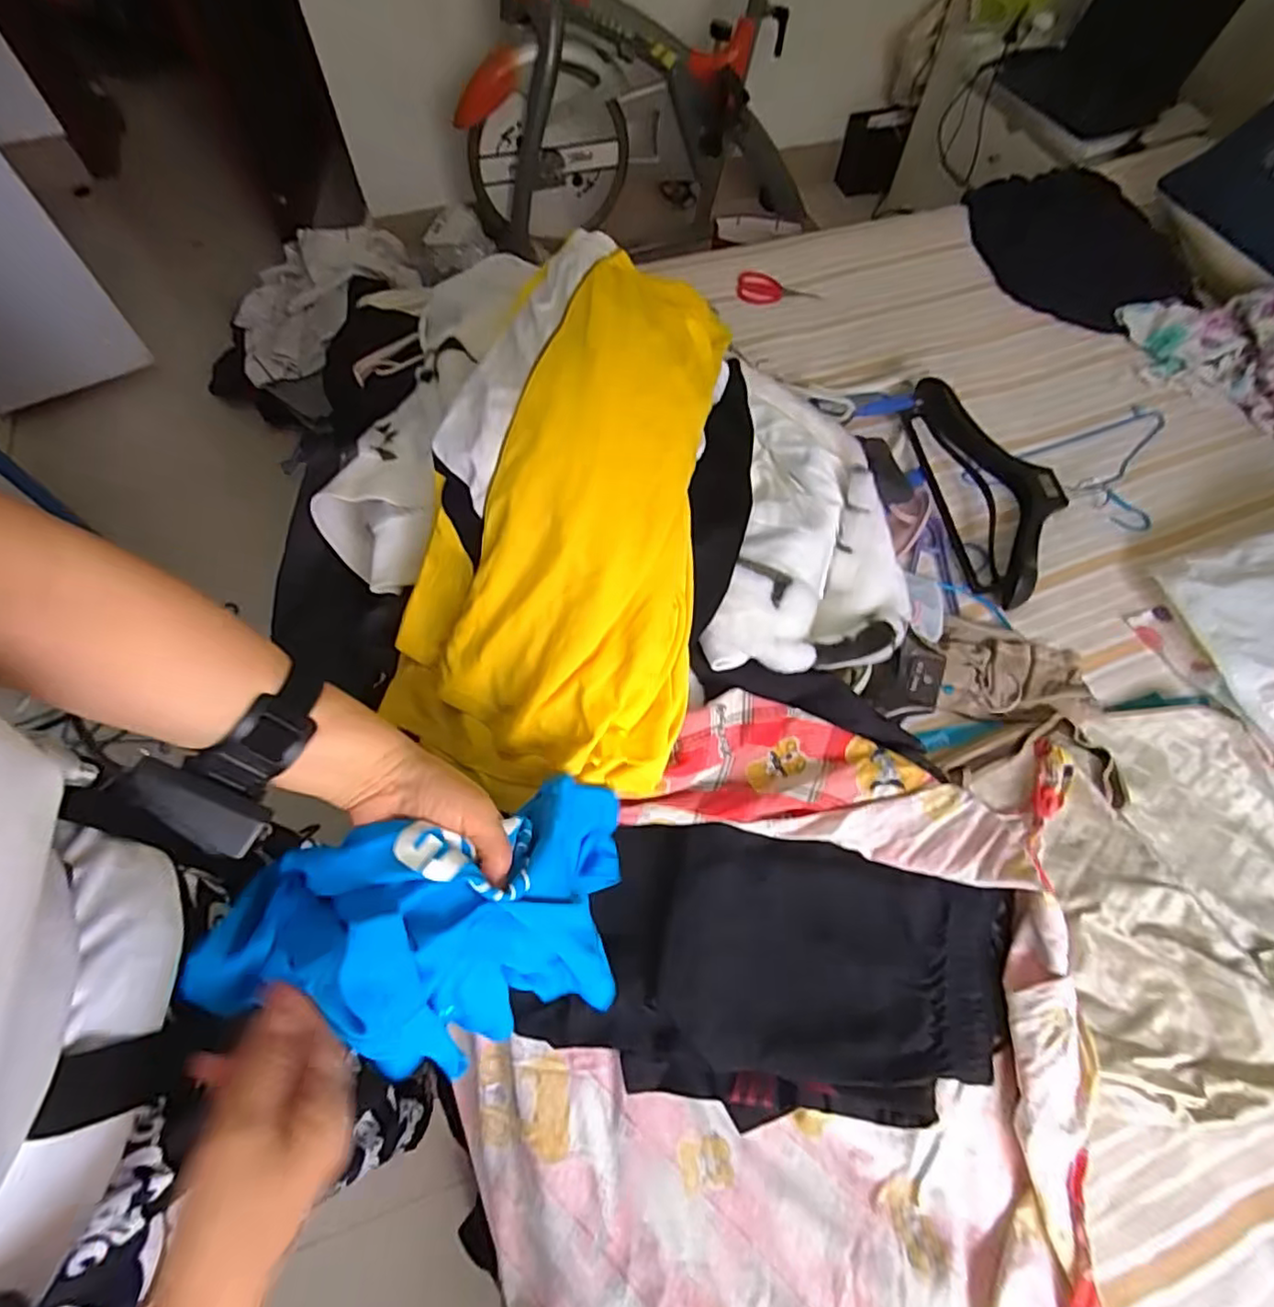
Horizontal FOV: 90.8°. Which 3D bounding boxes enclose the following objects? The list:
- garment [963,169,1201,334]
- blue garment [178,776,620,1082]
[{"bbox_3d":[0.841,-0.827,1.259,0.244,0.119,0.494,-21,66,-12],"label":"garment"},{"bbox_3d":[-0.142,0.179,0.400,0.229,0.131,0.114,-7,63,-5],"label":"blue garment"}]

